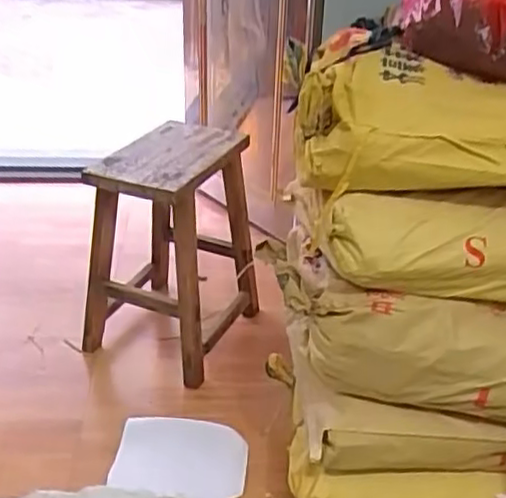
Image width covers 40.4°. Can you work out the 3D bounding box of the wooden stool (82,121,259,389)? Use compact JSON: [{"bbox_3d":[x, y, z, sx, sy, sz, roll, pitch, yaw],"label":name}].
[{"bbox_3d":[-0.210,-0.006,1.699,0.348,0.521,0.377,15,32,21],"label":"wooden stool"}]

